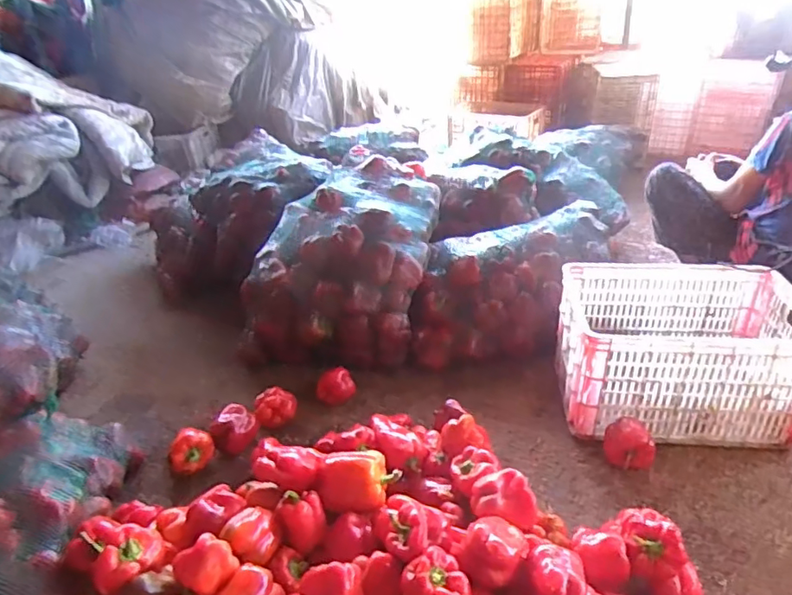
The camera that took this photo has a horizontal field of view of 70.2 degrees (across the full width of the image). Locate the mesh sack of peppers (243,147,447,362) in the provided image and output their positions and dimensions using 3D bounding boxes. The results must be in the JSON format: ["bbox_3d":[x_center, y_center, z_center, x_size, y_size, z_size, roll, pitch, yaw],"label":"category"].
[{"bbox_3d":[-0.133,-0.131,1.680,0.452,0.352,0.662,6,31,16],"label":"mesh sack of peppers"}]

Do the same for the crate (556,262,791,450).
[{"bbox_3d":[0.672,0.125,1.365,0.524,0.277,0.373,0,30,6],"label":"crate"}]

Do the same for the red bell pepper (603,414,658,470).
[{"bbox_3d":[0.506,0.315,1.217,0.103,0.084,0.090,14,34,27],"label":"red bell pepper"}]

